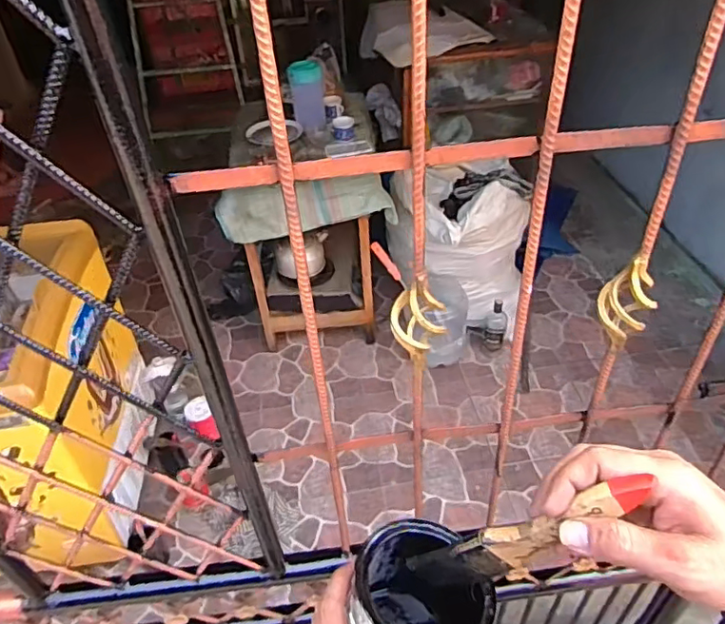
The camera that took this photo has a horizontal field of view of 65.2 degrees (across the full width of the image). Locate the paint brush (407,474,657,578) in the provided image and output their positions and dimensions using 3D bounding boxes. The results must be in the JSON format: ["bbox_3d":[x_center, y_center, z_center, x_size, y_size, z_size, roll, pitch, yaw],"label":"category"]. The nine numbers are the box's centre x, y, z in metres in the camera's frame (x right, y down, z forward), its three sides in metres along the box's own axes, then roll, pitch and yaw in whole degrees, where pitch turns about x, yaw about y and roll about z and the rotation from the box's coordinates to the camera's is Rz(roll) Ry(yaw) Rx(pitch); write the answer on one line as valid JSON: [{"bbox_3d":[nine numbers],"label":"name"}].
[{"bbox_3d":[0.099,0.140,0.344,0.035,0.166,0.016,37,36,-20],"label":"paint brush"}]

